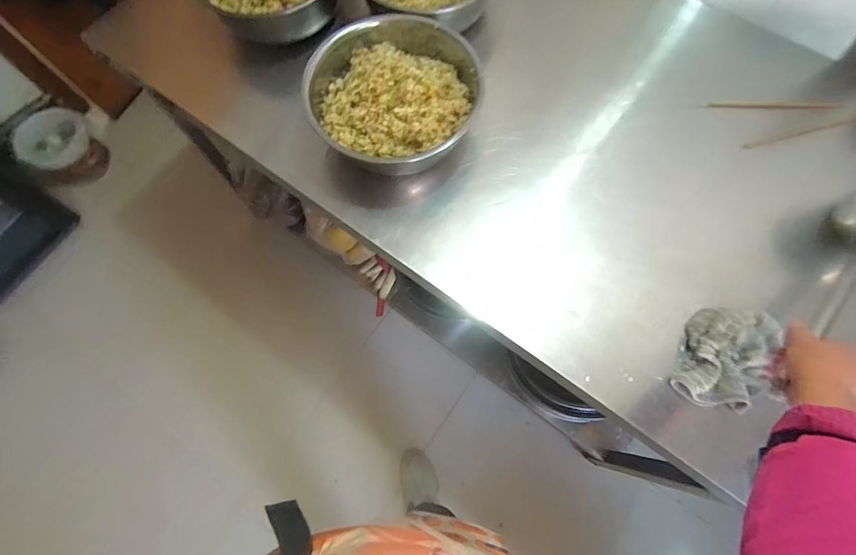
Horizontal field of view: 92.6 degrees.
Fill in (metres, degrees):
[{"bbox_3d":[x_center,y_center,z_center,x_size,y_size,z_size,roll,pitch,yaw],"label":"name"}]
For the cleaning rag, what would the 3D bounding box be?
[{"bbox_3d":[0.424,0.113,0.580,0.133,0.035,0.137,9,72,3],"label":"cleaning rag"}]

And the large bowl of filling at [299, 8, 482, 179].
[{"bbox_3d":[-0.054,-0.324,0.683,0.265,0.104,0.275,0,72,1],"label":"large bowl of filling"}]

